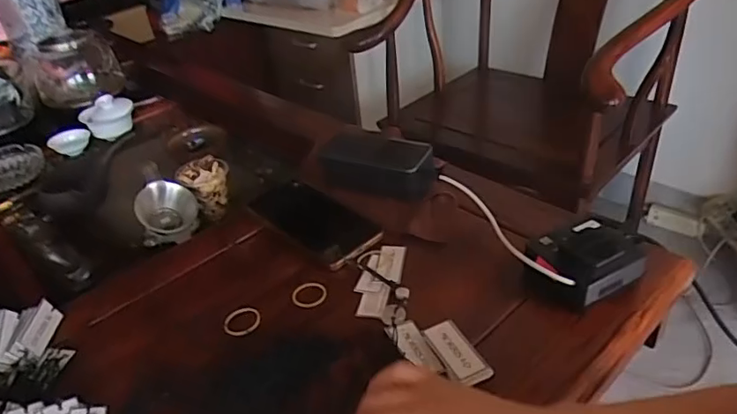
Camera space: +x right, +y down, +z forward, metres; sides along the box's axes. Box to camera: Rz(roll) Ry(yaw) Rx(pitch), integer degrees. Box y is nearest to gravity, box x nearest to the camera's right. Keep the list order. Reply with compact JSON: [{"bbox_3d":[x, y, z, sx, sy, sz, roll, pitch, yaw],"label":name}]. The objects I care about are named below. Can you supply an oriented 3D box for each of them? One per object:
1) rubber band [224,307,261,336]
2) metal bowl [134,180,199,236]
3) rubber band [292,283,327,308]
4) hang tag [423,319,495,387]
[{"bbox_3d":[-0.114,0.103,0.494,0.033,0.004,0.033,-6,34,0],"label":"rubber band"},{"bbox_3d":[-0.241,0.003,0.660,0.061,0.059,0.072,1,35,9],"label":"metal bowl"},{"bbox_3d":[-0.055,0.082,0.514,0.033,0.004,0.031,2,35,11],"label":"rubber band"},{"bbox_3d":[0.069,0.113,0.428,0.026,0.009,0.057,-18,36,-18],"label":"hang tag"}]

